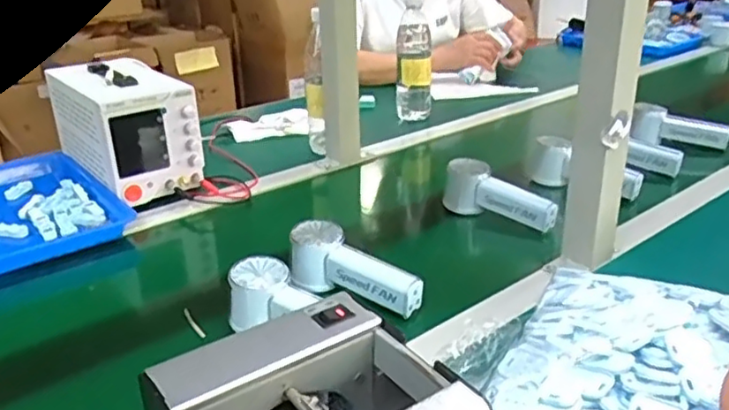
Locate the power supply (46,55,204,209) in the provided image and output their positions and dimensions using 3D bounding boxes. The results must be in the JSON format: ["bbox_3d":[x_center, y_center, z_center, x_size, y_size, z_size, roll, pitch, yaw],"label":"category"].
[{"bbox_3d":[-0.352,-0.119,0.956,0.128,0.143,0.257,-19,29,-33],"label":"power supply"}]

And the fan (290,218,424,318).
[{"bbox_3d":[-0.009,0.063,0.649,0.142,0.053,0.051,18,31,38],"label":"fan"}]

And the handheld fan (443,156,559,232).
[{"bbox_3d":[0.171,-0.015,0.817,0.167,0.059,0.051,18,31,37],"label":"handheld fan"}]

